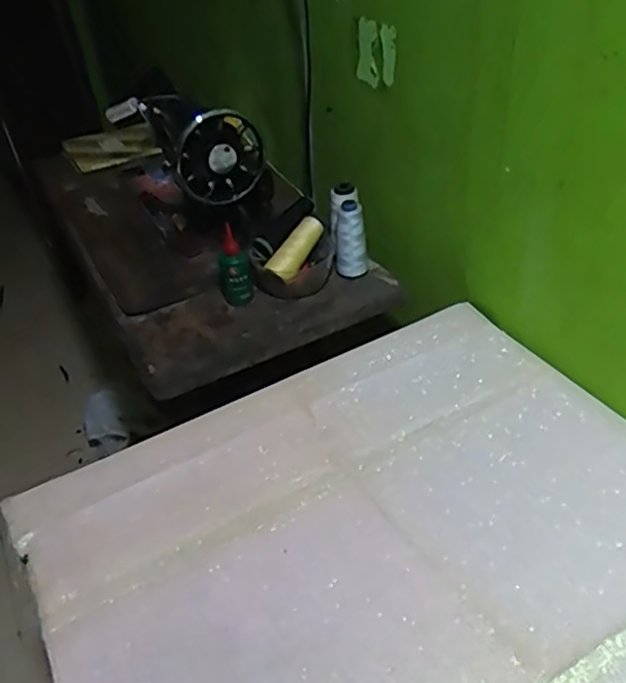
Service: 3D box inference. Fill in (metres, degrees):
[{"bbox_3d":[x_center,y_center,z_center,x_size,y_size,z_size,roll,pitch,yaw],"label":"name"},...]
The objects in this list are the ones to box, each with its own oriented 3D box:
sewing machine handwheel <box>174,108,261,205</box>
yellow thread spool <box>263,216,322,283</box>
[{"bbox_3d":[-0.132,-0.261,0.927,0.125,0.130,0.027,-16,40,-13],"label":"sewing machine handwheel"},{"bbox_3d":[-0.023,-0.135,0.929,0.036,0.037,0.101,34,87,41],"label":"yellow thread spool"}]

